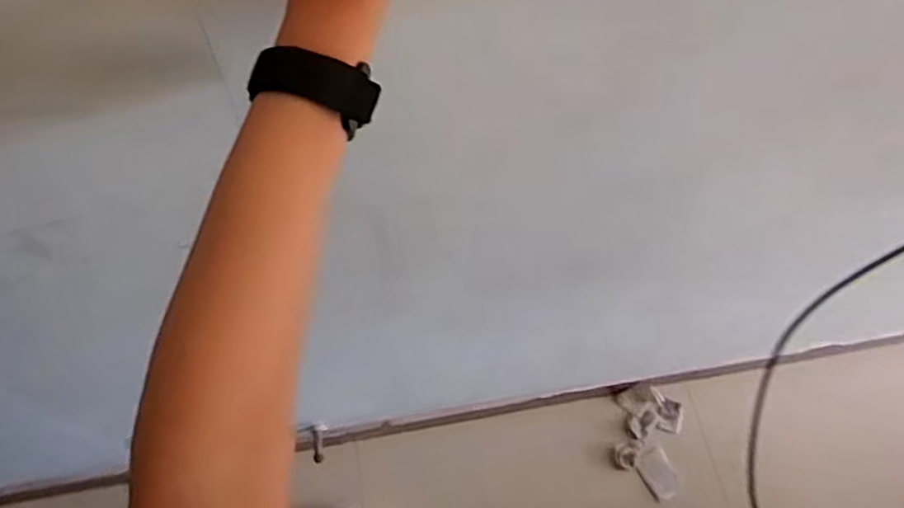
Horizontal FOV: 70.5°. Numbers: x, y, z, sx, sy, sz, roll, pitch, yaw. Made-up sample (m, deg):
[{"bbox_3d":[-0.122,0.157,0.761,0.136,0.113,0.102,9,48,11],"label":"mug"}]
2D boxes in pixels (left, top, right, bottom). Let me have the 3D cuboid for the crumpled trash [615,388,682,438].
[{"bbox_3d":[0.473,0.367,1.499,0.144,0.058,0.113,-8,65,-7],"label":"crumpled trash"}]

